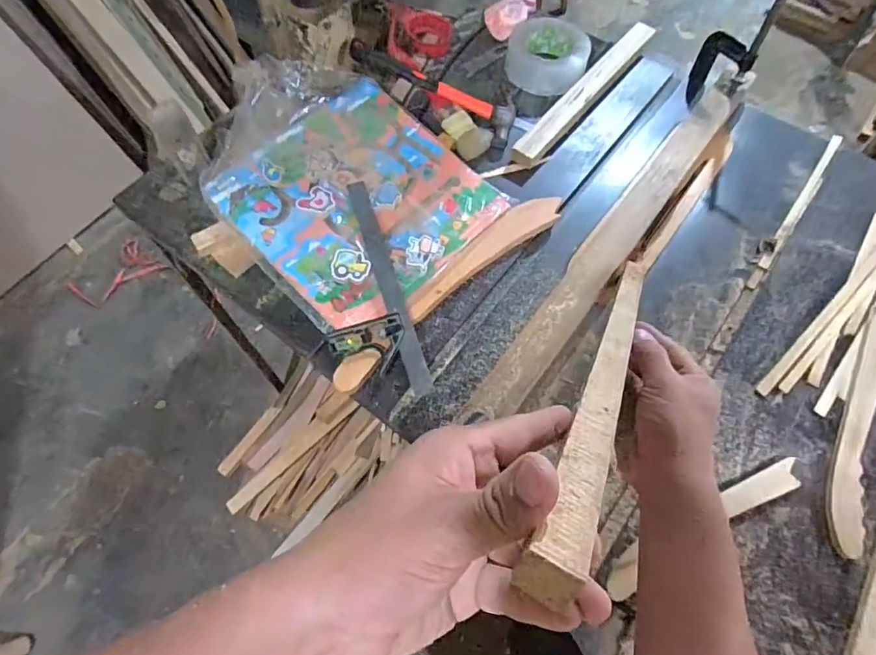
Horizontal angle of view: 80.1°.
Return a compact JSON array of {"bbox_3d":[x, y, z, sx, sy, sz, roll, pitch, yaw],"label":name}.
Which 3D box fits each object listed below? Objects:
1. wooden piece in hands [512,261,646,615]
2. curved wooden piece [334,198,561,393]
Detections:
[{"bbox_3d":[0.141,0.013,0.416,0.023,0.017,0.530,27,26,13],"label":"wooden piece in hands"},{"bbox_3d":[0.018,-0.059,0.672,0.389,0.020,0.048,-41,70,-17],"label":"curved wooden piece"}]

